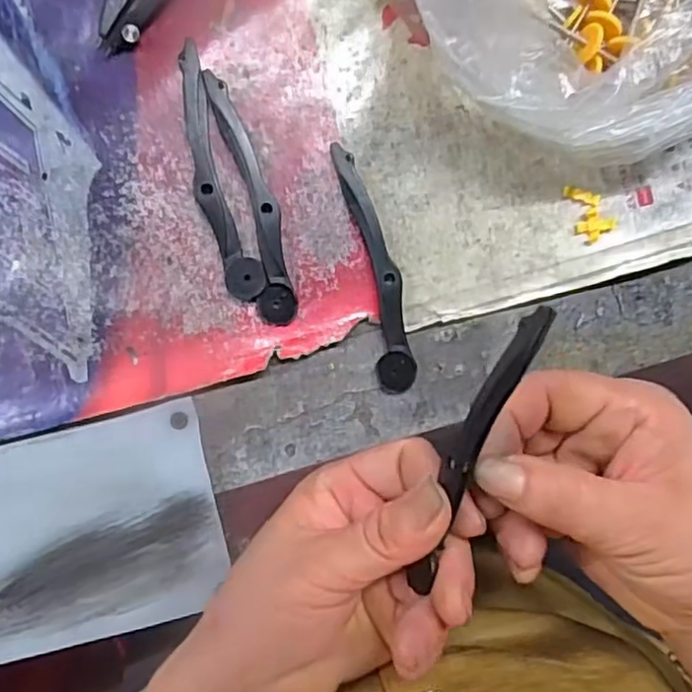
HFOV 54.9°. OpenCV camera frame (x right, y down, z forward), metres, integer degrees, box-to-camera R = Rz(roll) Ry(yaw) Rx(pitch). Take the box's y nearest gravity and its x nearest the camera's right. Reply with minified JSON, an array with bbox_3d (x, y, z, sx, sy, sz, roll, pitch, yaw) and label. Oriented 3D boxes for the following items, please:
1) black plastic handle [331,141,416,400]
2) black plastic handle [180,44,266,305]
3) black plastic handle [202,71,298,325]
[{"bbox_3d":[0.014,-0.034,0.302,0.018,0.007,0.112,-14,95,-4],"label":"black plastic handle"},{"bbox_3d":[-0.058,-0.074,0.293,0.018,0.007,0.110,-17,95,-3],"label":"black plastic handle"},{"bbox_3d":[-0.041,-0.065,0.296,0.018,0.006,0.111,-14,95,-4],"label":"black plastic handle"}]

